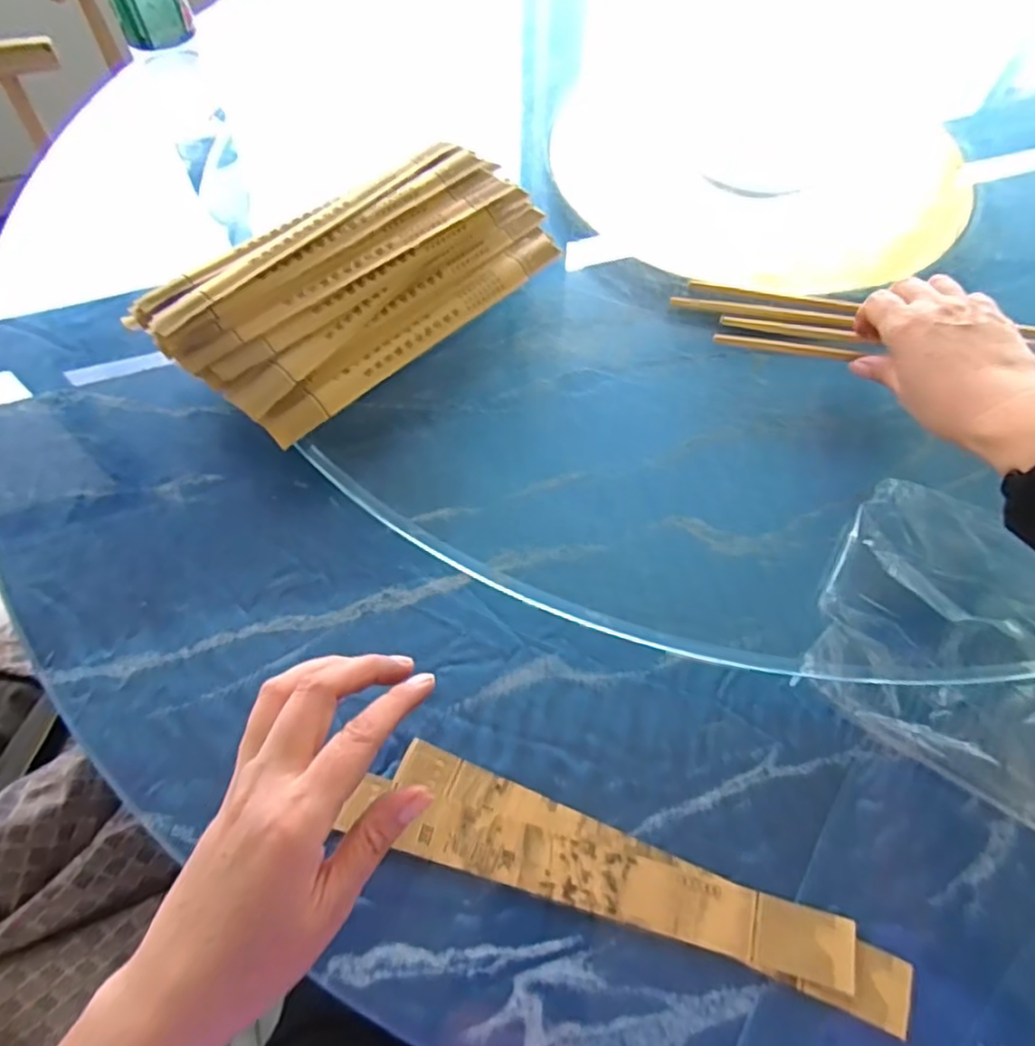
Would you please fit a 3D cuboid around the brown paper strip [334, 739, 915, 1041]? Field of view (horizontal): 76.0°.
[{"bbox_3d":[0.050,0.178,0.332,0.273,0.007,0.048,17,56,10],"label":"brown paper strip"}]

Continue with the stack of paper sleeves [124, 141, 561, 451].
[{"bbox_3d":[-0.101,-0.169,0.460,0.280,0.070,0.111,-37,66,-20],"label":"stack of paper sleeves"}]

